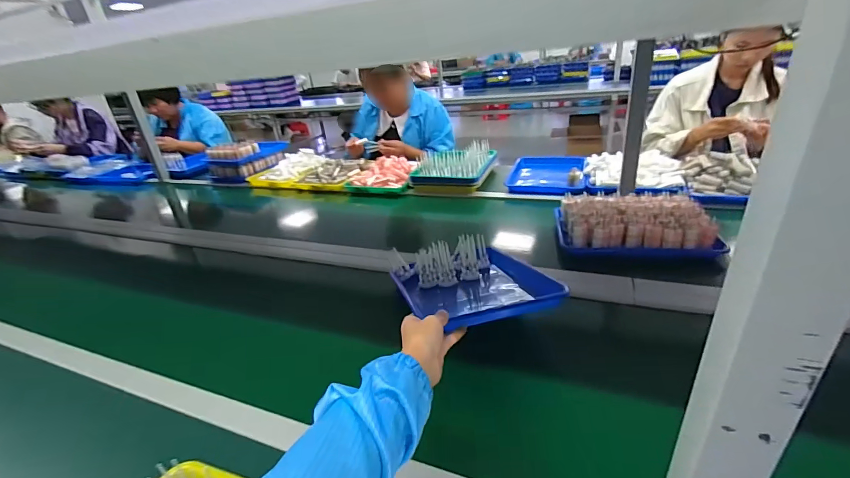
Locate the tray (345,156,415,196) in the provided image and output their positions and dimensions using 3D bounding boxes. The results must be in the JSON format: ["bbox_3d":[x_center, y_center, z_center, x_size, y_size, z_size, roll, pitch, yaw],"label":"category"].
[{"bbox_3d":[-0.153,-0.237,1.421,0.240,0.076,0.217,2,28,17],"label":"tray"}]

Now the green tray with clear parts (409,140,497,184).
[{"bbox_3d":[0.101,-0.261,1.341,0.253,0.078,0.273,3,29,19],"label":"green tray with clear parts"}]

